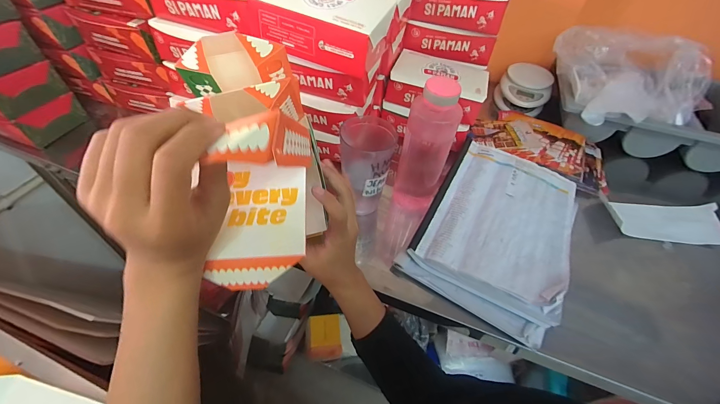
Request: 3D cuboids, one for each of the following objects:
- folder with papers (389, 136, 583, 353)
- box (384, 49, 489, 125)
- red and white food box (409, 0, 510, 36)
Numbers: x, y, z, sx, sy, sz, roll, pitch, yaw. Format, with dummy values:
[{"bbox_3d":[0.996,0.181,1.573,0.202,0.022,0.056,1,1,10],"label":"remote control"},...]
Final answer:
[{"bbox_3d":[0.221,0.030,0.498,0.209,0.049,0.314,27,52,17],"label":"folder with papers"},{"bbox_3d":[0.144,-0.218,0.597,0.176,0.072,0.124,16,50,8],"label":"box"},{"bbox_3d":[0.182,-0.376,0.578,0.165,0.069,0.118,13,49,7],"label":"red and white food box"}]

